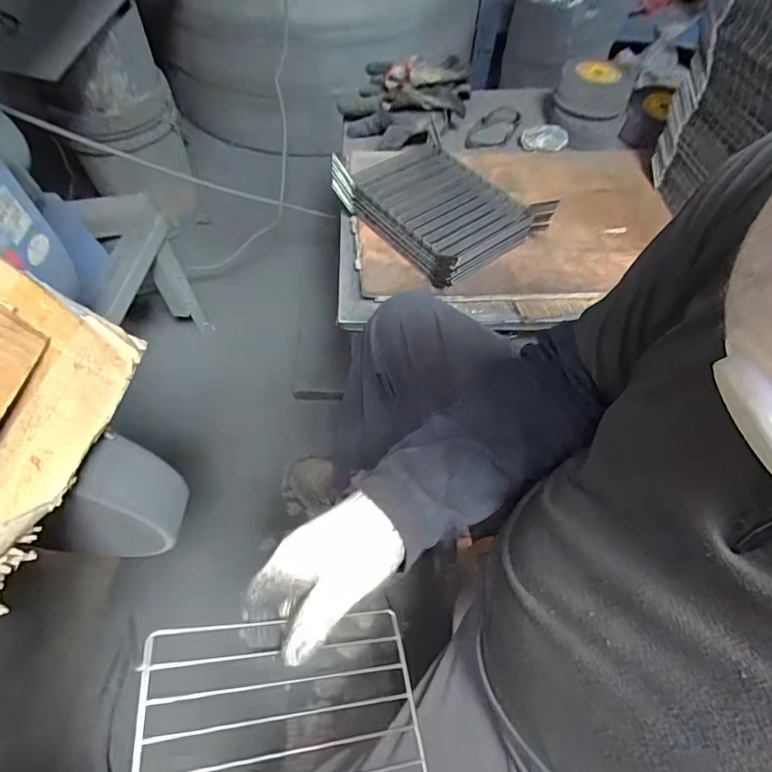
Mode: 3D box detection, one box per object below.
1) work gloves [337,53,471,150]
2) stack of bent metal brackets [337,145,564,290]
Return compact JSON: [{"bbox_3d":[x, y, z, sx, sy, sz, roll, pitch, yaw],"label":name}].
[{"bbox_3d":[0.034,-0.569,0.955,0.248,0.105,0.196,7,57,3],"label":"work gloves"},{"bbox_3d":[0.084,-0.298,0.787,0.214,0.067,0.279,-38,66,-23],"label":"stack of bent metal brackets"}]

